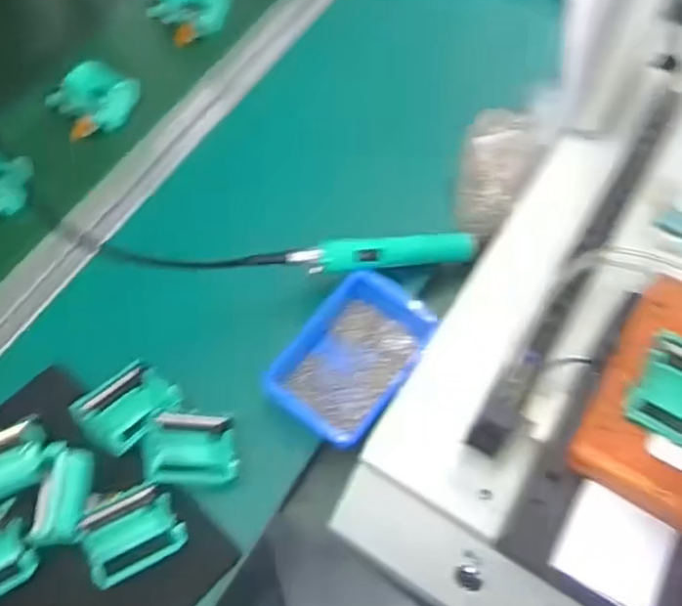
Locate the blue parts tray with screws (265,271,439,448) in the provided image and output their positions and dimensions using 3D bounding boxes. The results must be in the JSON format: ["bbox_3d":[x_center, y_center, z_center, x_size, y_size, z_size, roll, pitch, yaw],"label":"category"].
[{"bbox_3d":[0.013,0.048,0.614,0.102,0.047,0.164,32,67,14],"label":"blue parts tray with screws"}]

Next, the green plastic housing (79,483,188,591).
[{"bbox_3d":[-0.166,0.181,0.525,0.075,0.030,0.059,-25,71,-28],"label":"green plastic housing"}]

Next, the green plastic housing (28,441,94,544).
[{"bbox_3d":[-0.220,0.150,0.530,0.036,0.029,0.074,2,63,0],"label":"green plastic housing"}]

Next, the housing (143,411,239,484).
[{"bbox_3d":[-0.127,0.121,0.559,0.074,0.033,0.059,8,59,-28],"label":"housing"}]

